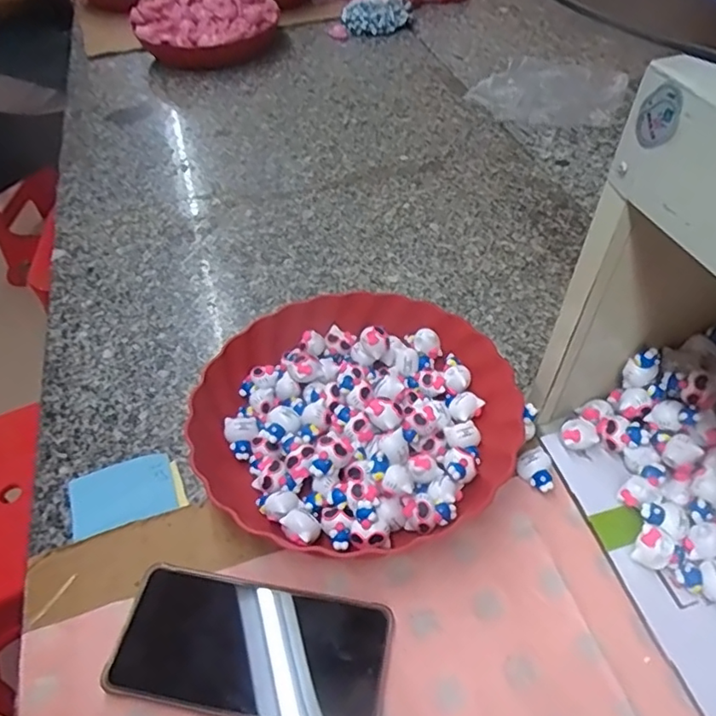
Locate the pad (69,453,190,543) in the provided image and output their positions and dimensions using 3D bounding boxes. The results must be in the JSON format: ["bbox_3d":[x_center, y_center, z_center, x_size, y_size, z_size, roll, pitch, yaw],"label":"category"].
[{"bbox_3d":[-0.179,0.102,0.444,0.081,0.005,0.060,-19,51,-13],"label":"pad"}]

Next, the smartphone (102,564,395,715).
[{"bbox_3d":[-0.066,0.183,0.363,0.169,0.010,0.076,6,50,8],"label":"smartphone"}]

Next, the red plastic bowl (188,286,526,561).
[{"bbox_3d":[-0.003,0.042,0.460,0.238,0.051,0.230,-1,49,2],"label":"red plastic bowl"}]

